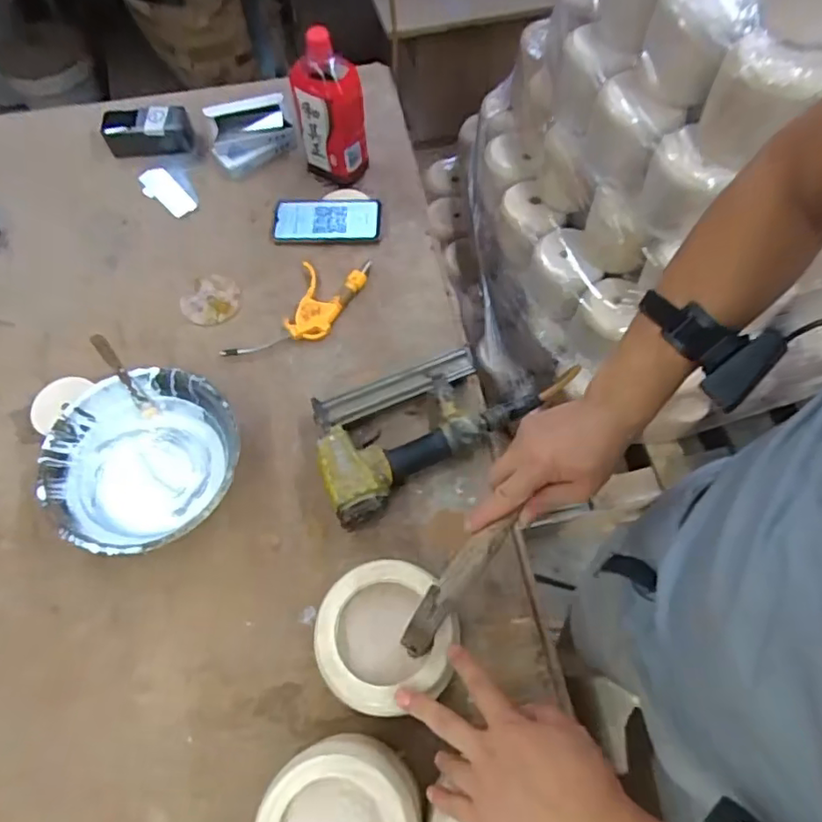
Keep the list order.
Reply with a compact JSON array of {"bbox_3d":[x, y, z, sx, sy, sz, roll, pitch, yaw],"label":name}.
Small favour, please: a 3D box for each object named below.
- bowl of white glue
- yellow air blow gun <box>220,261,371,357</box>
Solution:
[{"bbox_3d":[-0.310,0.064,0.700,0.210,0.076,0.212,0,63,0],"label":"bowl of white glue"},{"bbox_3d":[-0.148,-0.142,0.807,0.094,0.023,0.224,33,68,15],"label":"yellow air blow gun"}]

